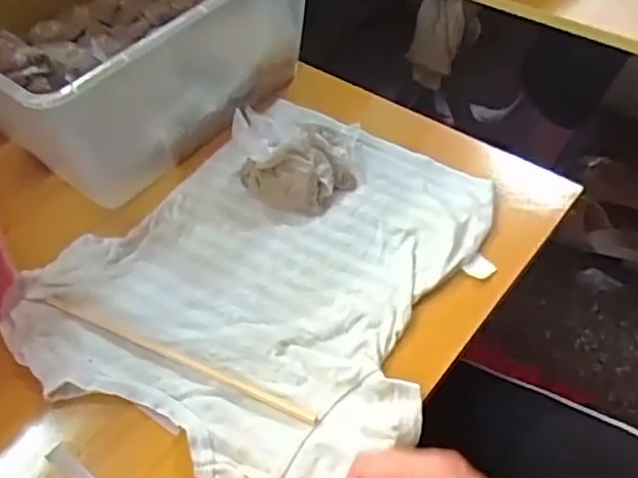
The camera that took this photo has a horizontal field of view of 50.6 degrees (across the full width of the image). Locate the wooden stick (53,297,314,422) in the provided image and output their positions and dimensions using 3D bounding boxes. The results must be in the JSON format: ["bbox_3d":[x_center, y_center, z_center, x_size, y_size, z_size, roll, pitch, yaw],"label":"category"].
[{"bbox_3d":[-0.104,0.083,0.476,0.224,0.004,0.009,19,54,18],"label":"wooden stick"}]

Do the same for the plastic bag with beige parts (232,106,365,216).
[{"bbox_3d":[-0.018,-0.070,0.566,0.103,0.042,0.098,-1,50,2],"label":"plastic bag with beige parts"}]

